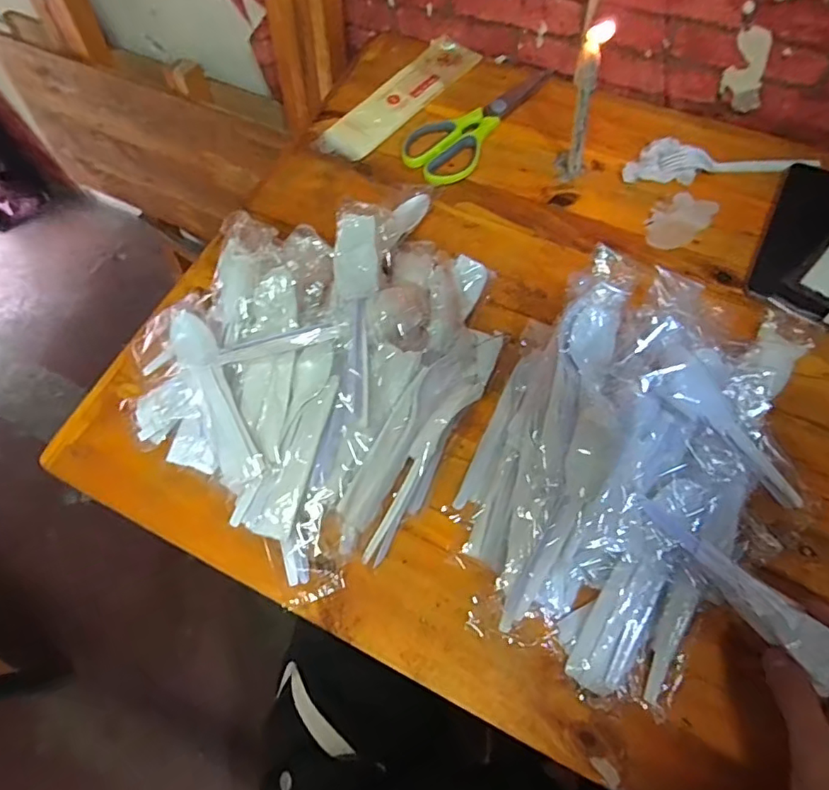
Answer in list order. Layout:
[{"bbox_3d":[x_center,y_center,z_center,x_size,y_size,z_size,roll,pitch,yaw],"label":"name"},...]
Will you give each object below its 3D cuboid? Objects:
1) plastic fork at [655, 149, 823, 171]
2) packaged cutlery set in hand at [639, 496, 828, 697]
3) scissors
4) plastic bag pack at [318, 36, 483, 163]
[{"bbox_3d":[0.312,-0.223,0.520,0.142,0.011,0.020,4,66,5],"label":"plastic fork"},{"bbox_3d":[0.205,0.120,0.339,0.024,0.018,0.143,-41,73,-15],"label":"packaged cutlery set in hand"},{"bbox_3d":[0.065,-0.298,0.572,0.076,0.011,0.199,35,72,17],"label":"scissors"},{"bbox_3d":[-0.013,-0.326,0.586,0.056,0.015,0.208,38,72,18],"label":"plastic bag pack"}]

